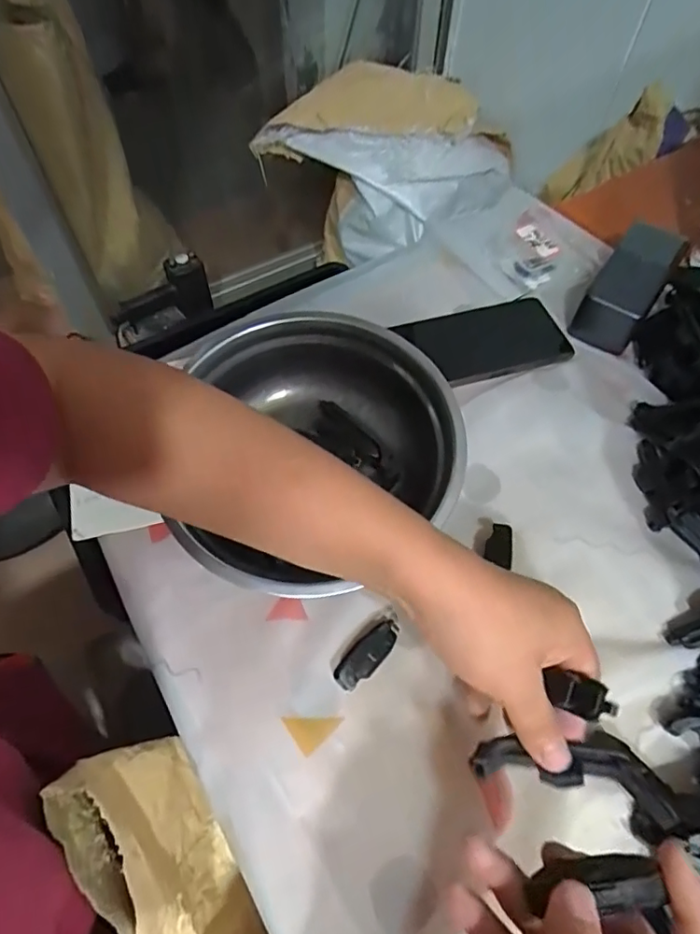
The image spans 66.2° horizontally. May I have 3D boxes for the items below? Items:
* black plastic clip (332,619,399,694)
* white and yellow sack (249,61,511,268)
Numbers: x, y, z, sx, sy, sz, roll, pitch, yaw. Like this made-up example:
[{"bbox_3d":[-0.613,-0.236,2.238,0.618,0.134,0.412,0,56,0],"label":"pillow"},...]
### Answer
[{"bbox_3d":[0.011,0.117,0.338,0.019,0.012,0.049,39,66,22],"label":"black plastic clip"},{"bbox_3d":[0.070,-0.581,1.098,0.486,0.329,0.181,6,58,5],"label":"white and yellow sack"}]

